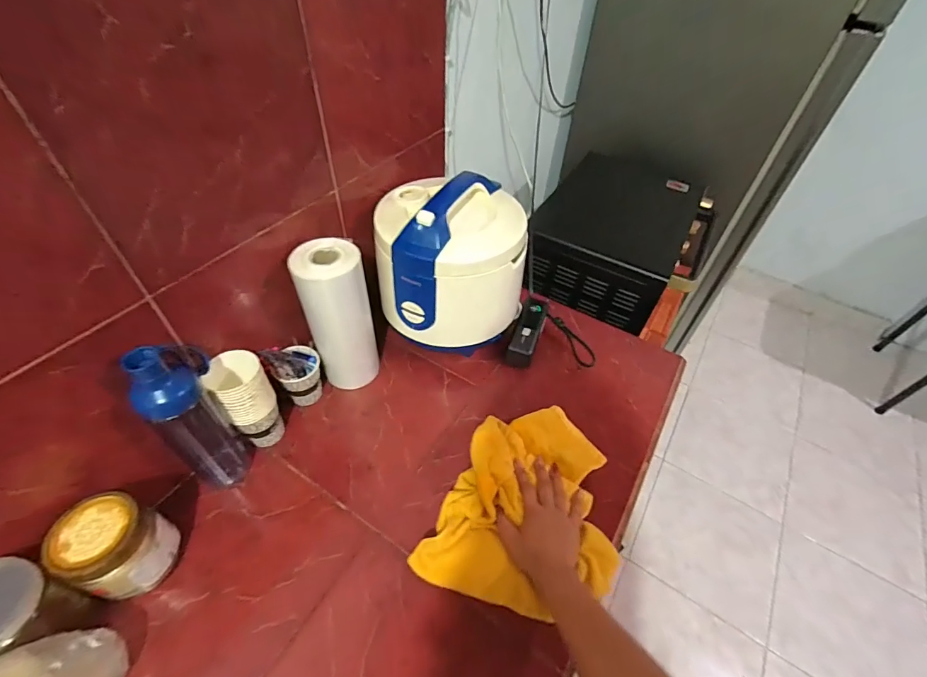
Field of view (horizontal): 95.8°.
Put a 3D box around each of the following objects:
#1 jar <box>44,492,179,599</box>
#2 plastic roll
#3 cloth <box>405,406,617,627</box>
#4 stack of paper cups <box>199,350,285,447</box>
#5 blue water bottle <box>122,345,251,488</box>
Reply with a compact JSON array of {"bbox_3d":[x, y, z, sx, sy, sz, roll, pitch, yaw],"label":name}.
[{"bbox_3d":[-0.426,0.259,0.518,0.094,0.125,0.089,2,47,-2],"label":"jar"},{"bbox_3d":[-0.204,-0.033,0.700,0.103,0.255,0.095,-12,49,-14],"label":"plastic roll"},{"bbox_3d":[0.110,0.231,0.612,0.242,0.049,0.317,22,50,16],"label":"cloth"},{"bbox_3d":[-0.325,0.100,0.642,0.075,0.165,0.078,38,56,27],"label":"stack of paper cups"},{"bbox_3d":[-0.358,0.108,0.566,0.088,0.270,0.071,-33,57,-29],"label":"blue water bottle"}]

